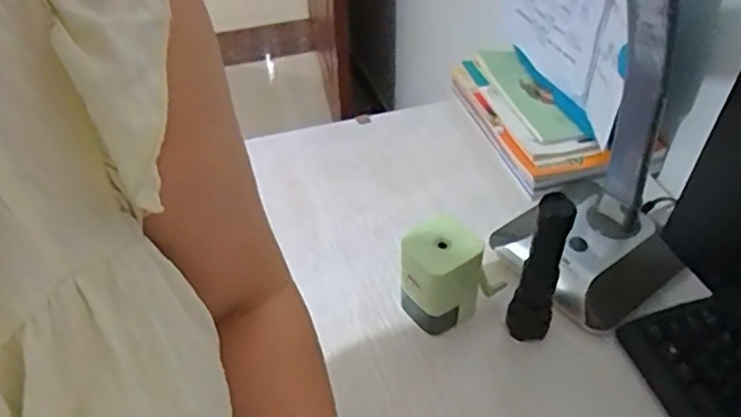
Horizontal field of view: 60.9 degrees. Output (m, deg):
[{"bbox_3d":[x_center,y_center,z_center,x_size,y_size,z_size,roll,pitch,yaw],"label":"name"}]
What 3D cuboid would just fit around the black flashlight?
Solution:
[{"bbox_3d":[0.156,0.059,0.582,0.034,0.178,0.029,29,54,28],"label":"black flashlight"}]

